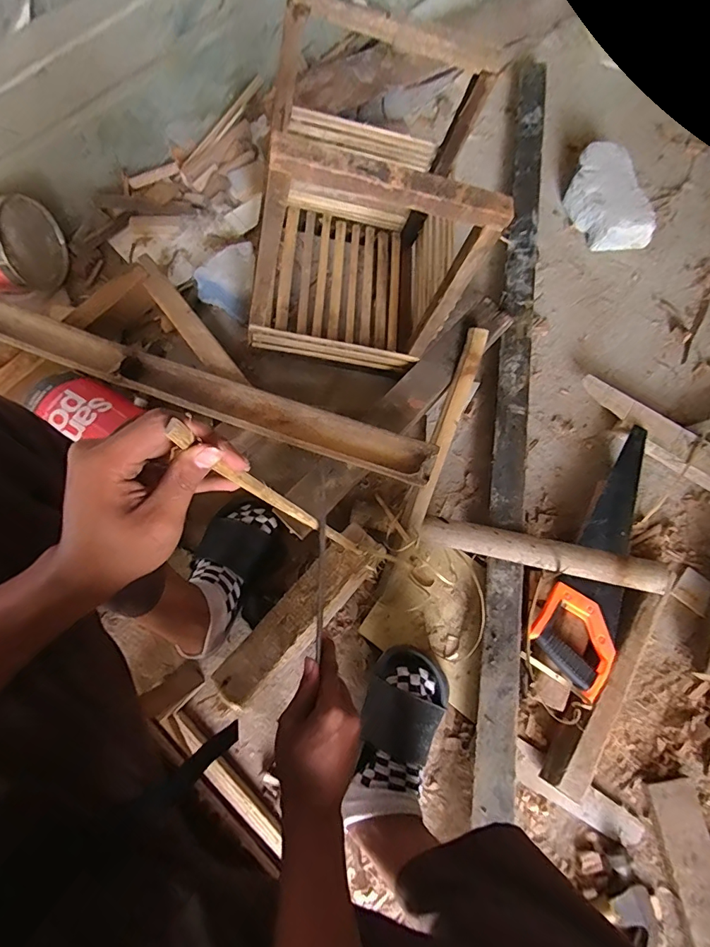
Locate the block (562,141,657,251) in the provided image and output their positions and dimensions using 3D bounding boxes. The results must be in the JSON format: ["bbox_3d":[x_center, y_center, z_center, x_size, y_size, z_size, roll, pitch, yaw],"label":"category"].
[{"bbox_3d":[0.501,-0.541,0.889,0.119,0.077,0.215,-23,76,-6],"label":"block"}]

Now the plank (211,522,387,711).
[{"bbox_3d":[-0.078,0.213,0.684,0.075,0.075,0.300,41,78,10],"label":"plank"}]

